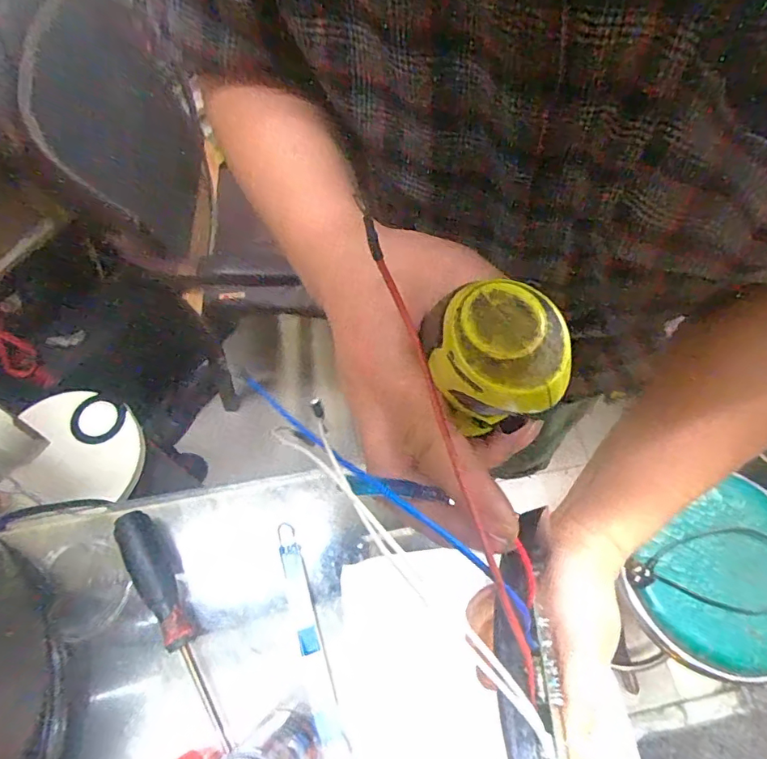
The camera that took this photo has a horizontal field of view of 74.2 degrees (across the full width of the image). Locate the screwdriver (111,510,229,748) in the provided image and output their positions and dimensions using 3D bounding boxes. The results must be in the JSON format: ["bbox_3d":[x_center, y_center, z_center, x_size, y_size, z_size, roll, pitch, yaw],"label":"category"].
[{"bbox_3d":[-0.161,0.190,0.391,0.026,0.024,0.186,-26,82,-13],"label":"screwdriver"}]

